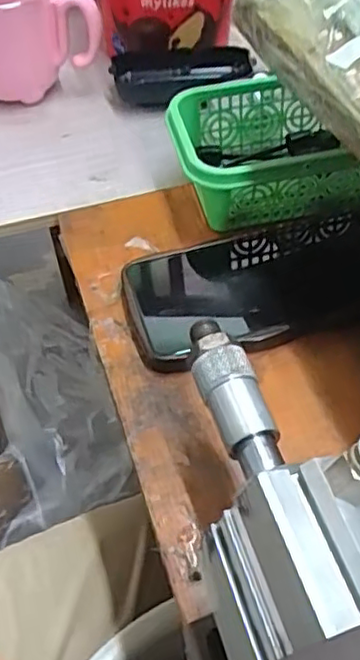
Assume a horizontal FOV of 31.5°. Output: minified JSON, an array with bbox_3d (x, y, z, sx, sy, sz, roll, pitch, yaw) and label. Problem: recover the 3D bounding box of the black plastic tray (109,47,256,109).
[{"bbox_3d":[0.002,-0.201,0.502,0.106,0.025,0.043,-7,51,-5],"label":"black plastic tray"}]

